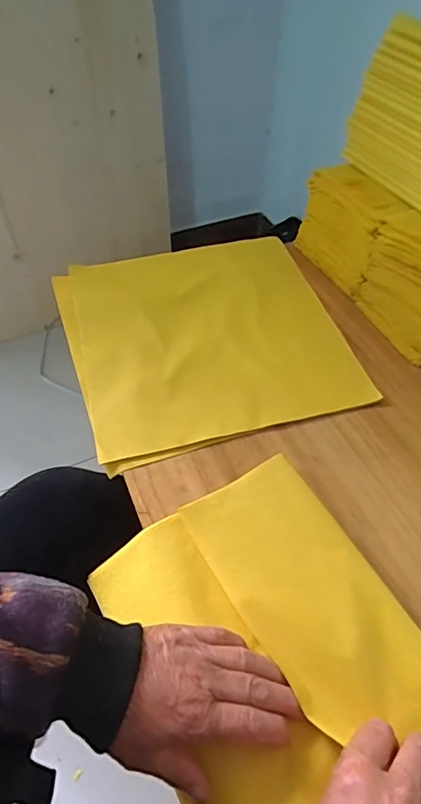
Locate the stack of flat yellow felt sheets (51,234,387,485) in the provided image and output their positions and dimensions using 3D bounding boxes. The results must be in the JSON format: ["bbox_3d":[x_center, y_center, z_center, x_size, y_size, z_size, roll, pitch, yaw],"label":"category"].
[{"bbox_3d":[-0.009,-0.085,0.581,0.302,0.012,0.307,-14,53,-12],"label":"stack of flat yellow felt sheets"}]

